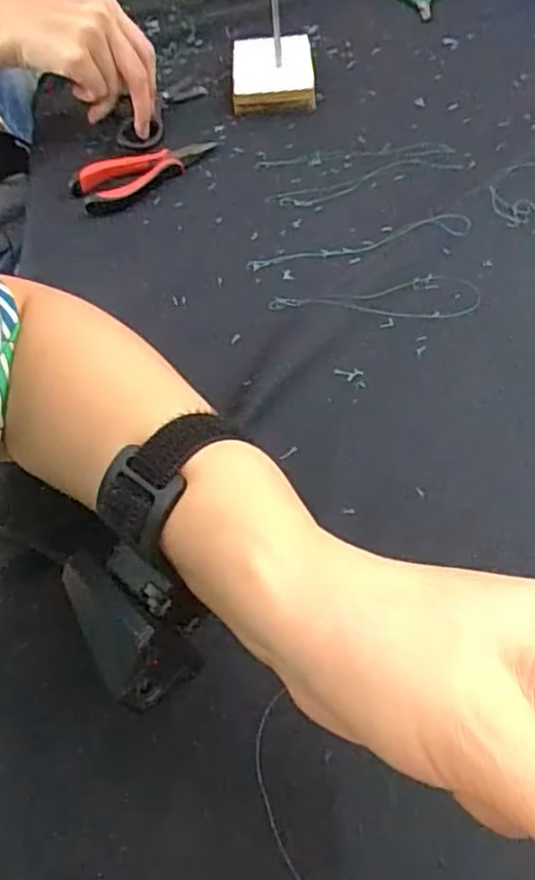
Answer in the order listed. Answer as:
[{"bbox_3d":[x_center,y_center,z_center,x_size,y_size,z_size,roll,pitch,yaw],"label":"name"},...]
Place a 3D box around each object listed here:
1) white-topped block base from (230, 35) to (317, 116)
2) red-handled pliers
[{"bbox_3d":[0.004,-0.325,0.571,0.070,0.017,0.114,-3,54,1],"label":"white-topped block base"},{"bbox_3d":[-0.095,-0.212,0.501,0.118,0.014,0.041,-33,59,-19],"label":"red-handled pliers"}]

